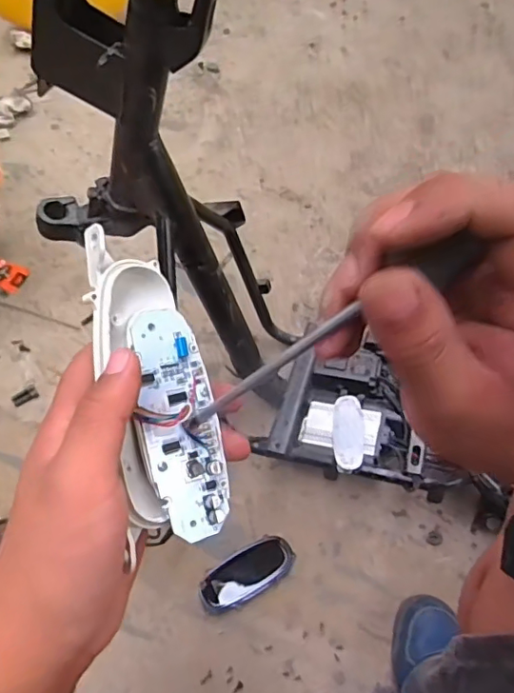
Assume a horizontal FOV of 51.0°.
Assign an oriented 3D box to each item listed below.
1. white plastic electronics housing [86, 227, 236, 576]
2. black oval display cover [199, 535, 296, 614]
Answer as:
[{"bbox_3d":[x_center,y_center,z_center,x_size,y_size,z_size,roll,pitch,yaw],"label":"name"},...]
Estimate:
[{"bbox_3d":[-0.049,0.020,0.263,0.048,0.029,0.147,-15,88,-11],"label":"white plastic electronics housing"},{"bbox_3d":[-0.014,0.300,0.714,0.129,0.022,0.058,-28,66,-17],"label":"black oval display cover"}]

